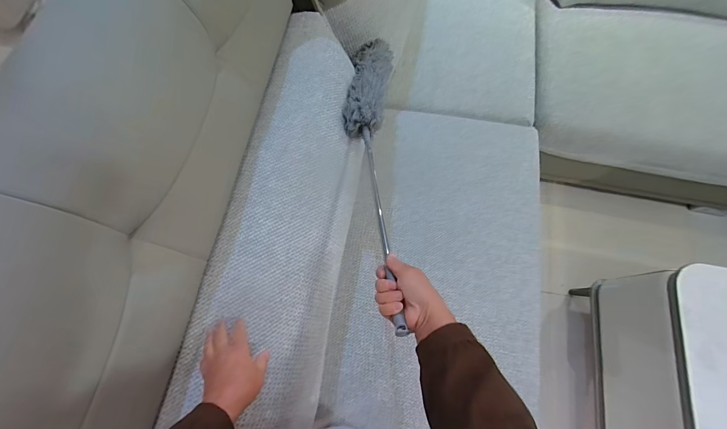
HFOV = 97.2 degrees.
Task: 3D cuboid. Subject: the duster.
[{"bbox_3d":[0.020,-0.151,0.664,0.120,0.062,0.779,0,55,-1],"label":"duster"}]

